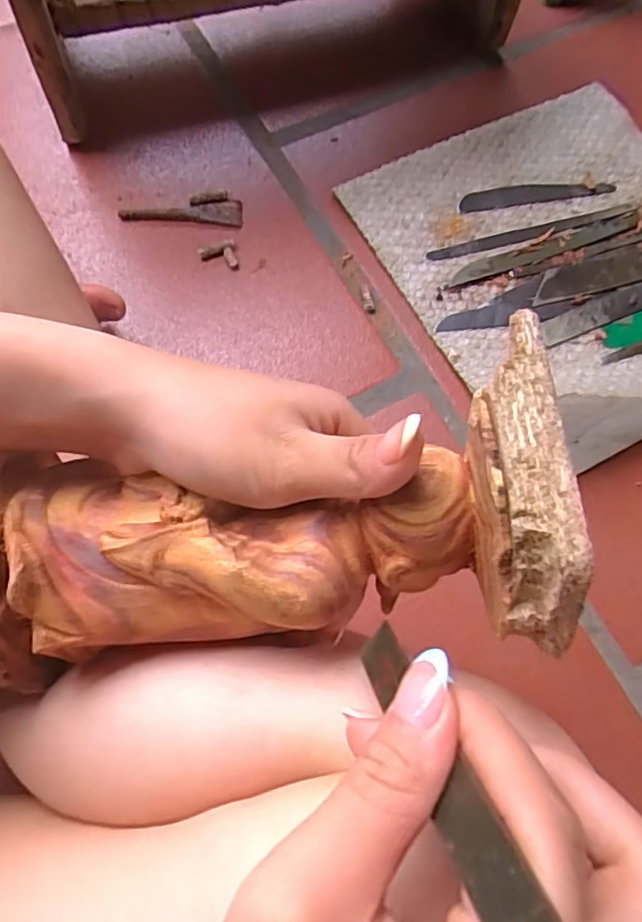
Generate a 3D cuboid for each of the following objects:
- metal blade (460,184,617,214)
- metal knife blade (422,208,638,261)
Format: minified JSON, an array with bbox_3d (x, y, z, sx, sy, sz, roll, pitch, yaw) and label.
[{"bbox_3d":[0.186,-0.232,0.508,0.137,0.004,0.022,-10,70,-6],"label":"metal blade"},{"bbox_3d":[0.178,-0.193,0.497,0.189,0.005,0.016,-16,71,-8],"label":"metal knife blade"}]

